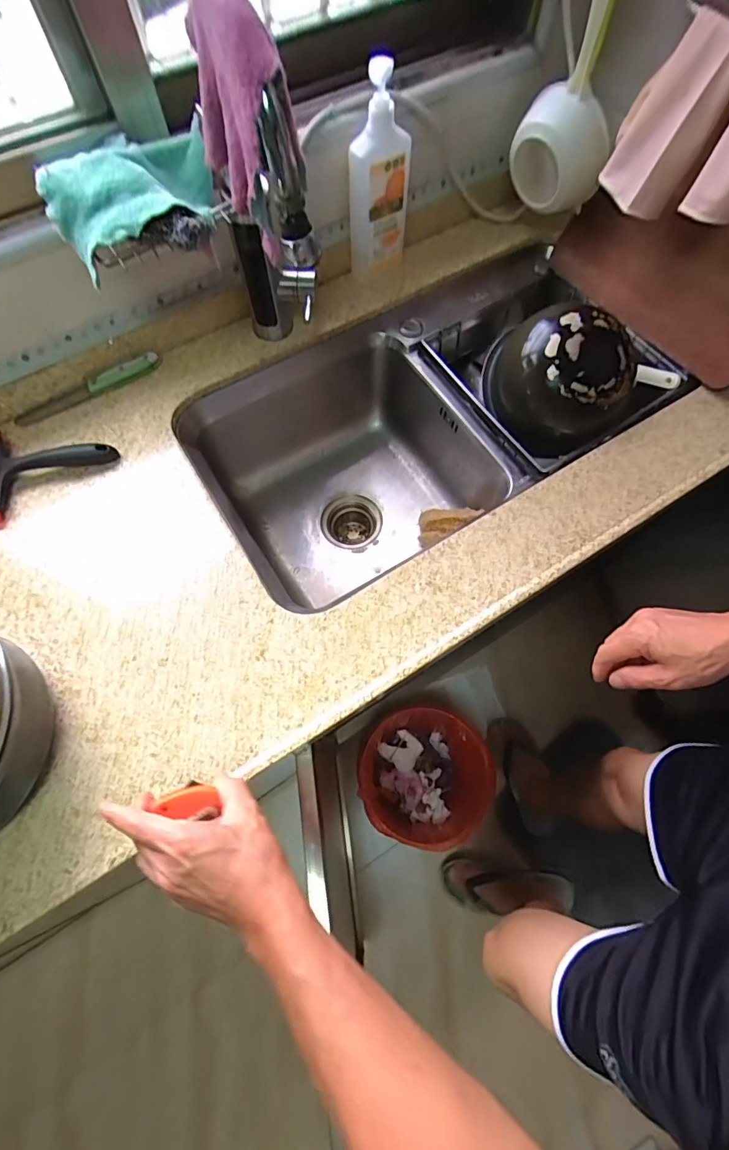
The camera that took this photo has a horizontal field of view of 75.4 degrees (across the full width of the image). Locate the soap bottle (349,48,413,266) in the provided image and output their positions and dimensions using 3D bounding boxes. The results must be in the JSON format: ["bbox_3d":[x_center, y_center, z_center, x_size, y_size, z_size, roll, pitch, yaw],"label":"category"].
[{"bbox_3d":[0.020,-0.526,0.618,0.079,0.219,0.050,1,69,0],"label":"soap bottle"}]

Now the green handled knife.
[{"bbox_3d":[-0.389,-0.265,0.659,0.209,0.020,0.028,-27,71,-10],"label":"green handled knife"}]

